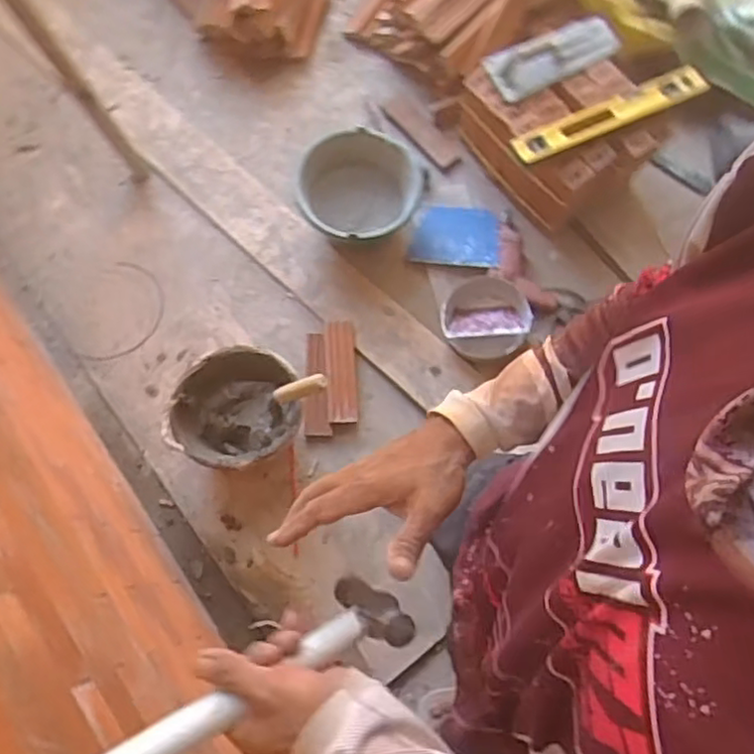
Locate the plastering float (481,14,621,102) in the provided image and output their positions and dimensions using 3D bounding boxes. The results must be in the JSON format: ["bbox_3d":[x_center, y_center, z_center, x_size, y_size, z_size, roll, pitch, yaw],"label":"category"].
[{"bbox_3d":[0.386,-0.694,1.426,0.304,0.068,0.110,-25,74,-7],"label":"plastering float"}]

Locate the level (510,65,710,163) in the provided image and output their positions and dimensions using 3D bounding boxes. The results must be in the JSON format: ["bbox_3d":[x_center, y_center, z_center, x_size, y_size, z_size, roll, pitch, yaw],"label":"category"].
[{"bbox_3d":[0.487,-0.546,1.393,0.436,0.028,0.063,-23,74,-6],"label":"level"}]

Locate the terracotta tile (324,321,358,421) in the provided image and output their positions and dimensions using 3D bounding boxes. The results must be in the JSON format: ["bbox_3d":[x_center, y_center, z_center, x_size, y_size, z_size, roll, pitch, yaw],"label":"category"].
[{"bbox_3d":[-0.080,-0.014,1.490,0.066,0.022,0.224,-2,73,0],"label":"terracotta tile"}]

